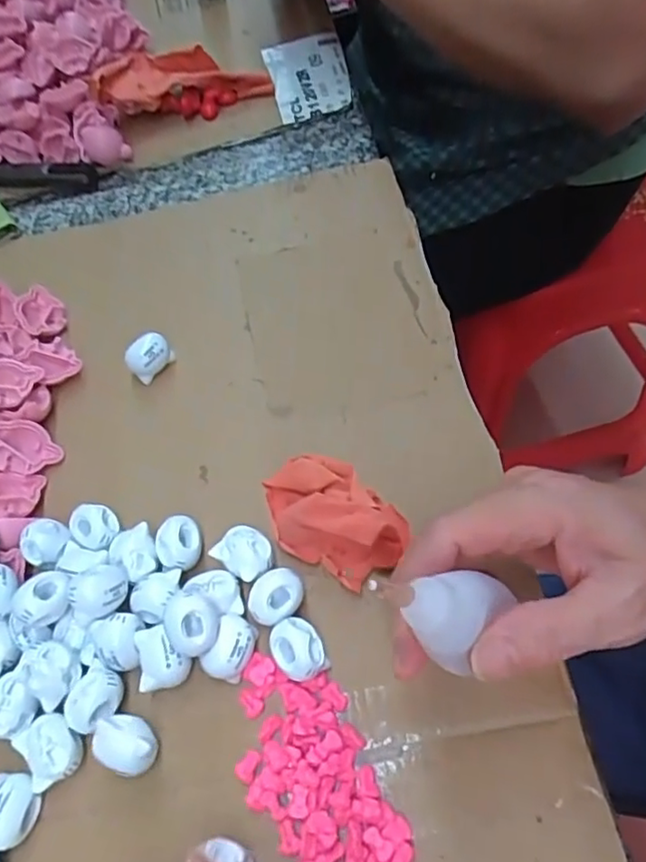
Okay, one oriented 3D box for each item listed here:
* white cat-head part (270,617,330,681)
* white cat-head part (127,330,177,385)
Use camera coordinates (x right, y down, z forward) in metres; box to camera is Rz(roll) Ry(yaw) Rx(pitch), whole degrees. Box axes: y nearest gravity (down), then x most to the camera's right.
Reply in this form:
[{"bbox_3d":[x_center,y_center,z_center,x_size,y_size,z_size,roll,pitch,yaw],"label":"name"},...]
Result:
[{"bbox_3d":[-0.011,0.092,0.262,0.020,0.016,0.027,-33,61,-11],"label":"white cat-head part"},{"bbox_3d":[-0.098,-0.041,0.353,0.025,0.022,0.020,-28,61,-9],"label":"white cat-head part"}]

